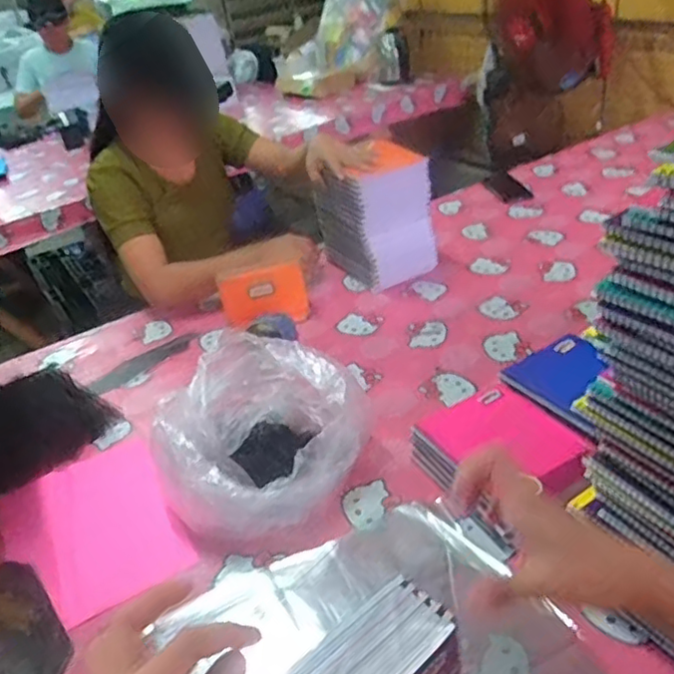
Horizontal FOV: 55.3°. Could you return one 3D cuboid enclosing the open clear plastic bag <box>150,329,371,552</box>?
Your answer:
[{"bbox_3d":[-0.111,0.135,0.863,0.251,0.132,0.256,22,44,36],"label":"open clear plastic bag"}]

